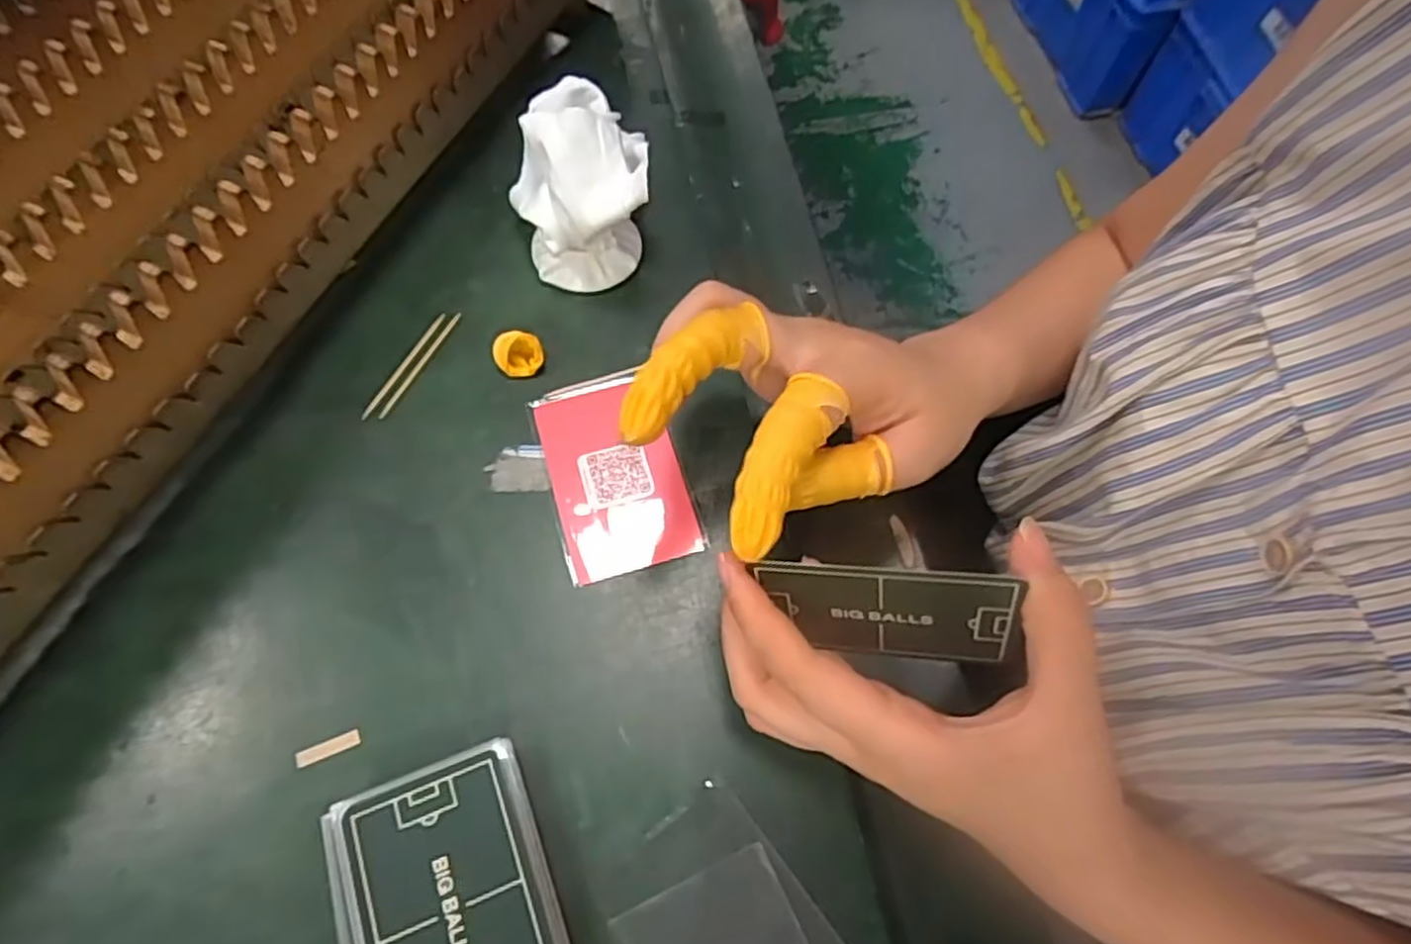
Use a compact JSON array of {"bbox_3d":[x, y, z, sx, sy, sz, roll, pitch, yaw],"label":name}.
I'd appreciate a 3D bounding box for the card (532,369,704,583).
[{"bbox_3d":[-0.040,-0.002,0.320,0.056,0.007,0.091,-16,68,-9],"label":"card"}]

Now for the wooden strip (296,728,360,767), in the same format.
[{"bbox_3d":[-0.138,0.100,0.272,0.023,0.004,0.006,-20,67,-11],"label":"wooden strip"}]

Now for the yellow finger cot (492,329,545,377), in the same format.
[{"bbox_3d":[-0.084,-0.054,0.336,0.021,0.015,0.015,-18,67,-10],"label":"yellow finger cot"}]

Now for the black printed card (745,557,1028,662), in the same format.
[{"bbox_3d":[0.059,0.047,0.245,0.076,0.050,0.004,2,47,13],"label":"black printed card"}]

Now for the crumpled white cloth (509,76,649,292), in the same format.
[{"bbox_3d":[-0.057,-0.131,0.347,0.065,0.066,0.073,-8,66,-6],"label":"crumpled white cloth"}]

